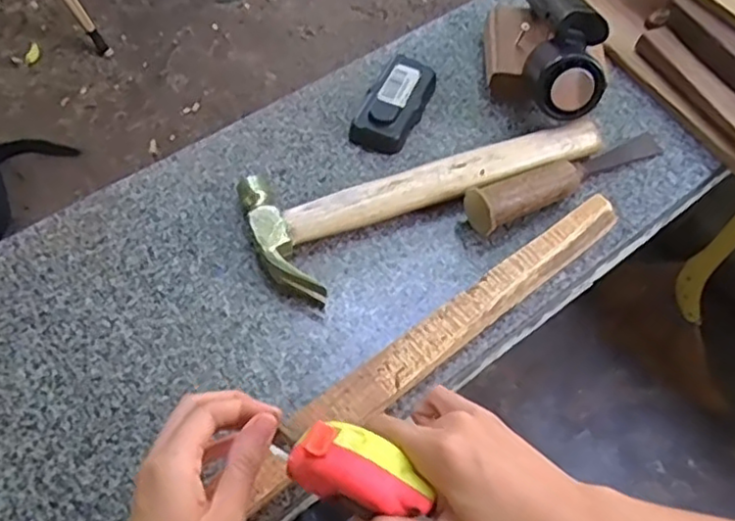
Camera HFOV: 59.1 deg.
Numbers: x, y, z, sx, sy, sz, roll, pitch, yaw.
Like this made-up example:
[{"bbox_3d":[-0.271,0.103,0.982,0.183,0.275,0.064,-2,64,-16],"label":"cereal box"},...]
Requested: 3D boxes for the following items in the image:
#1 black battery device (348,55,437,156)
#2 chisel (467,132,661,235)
[{"bbox_3d":[0.026,-0.146,0.597,0.047,0.029,0.107,27,61,9],"label":"black battery device"},{"bbox_3d":[0.179,-0.080,0.564,0.212,0.044,0.033,-26,66,-19],"label":"chisel"}]

